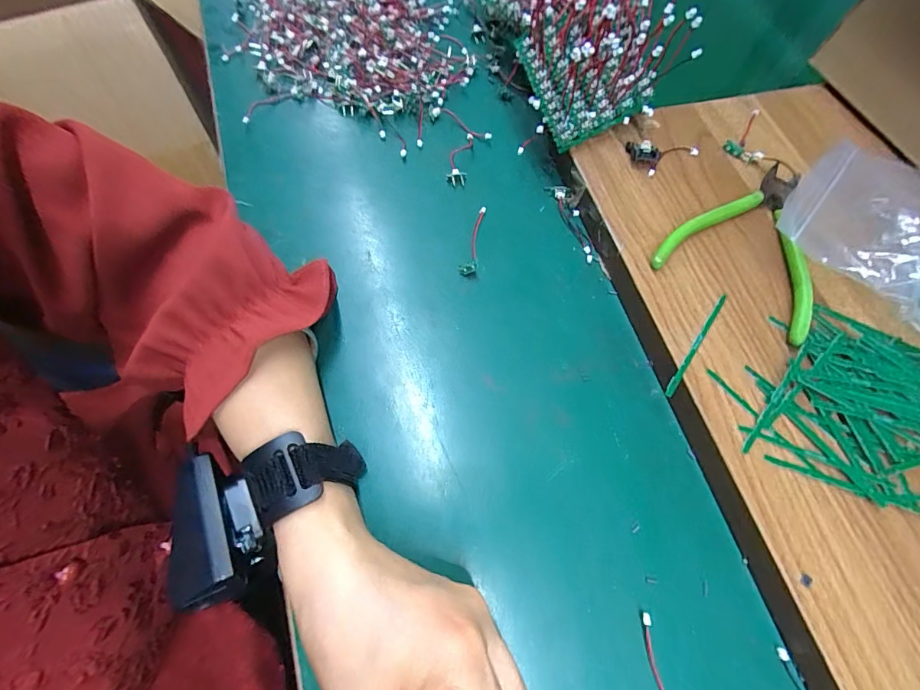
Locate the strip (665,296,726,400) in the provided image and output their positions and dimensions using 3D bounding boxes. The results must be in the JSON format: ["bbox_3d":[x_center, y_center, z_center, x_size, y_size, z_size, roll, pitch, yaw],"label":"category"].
[{"bbox_3d":[0.152,-0.001,0.274,0.004,0.006,0.086,36,69,10],"label":"strip"}]

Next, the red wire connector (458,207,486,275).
[{"bbox_3d":[0.011,-0.081,0.327,0.013,0.013,0.064,11,67,0],"label":"red wire connector"}]

